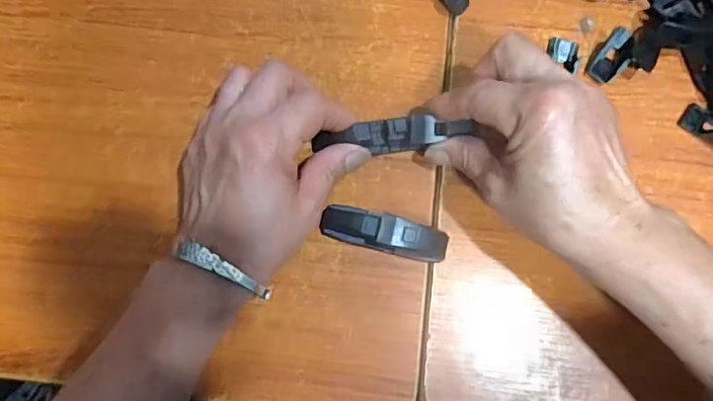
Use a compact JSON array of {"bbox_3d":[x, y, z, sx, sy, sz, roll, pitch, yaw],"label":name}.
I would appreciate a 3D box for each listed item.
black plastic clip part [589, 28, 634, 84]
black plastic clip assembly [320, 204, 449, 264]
[{"bbox_3d":[0.169,-0.096,0.366,0.018,0.008,0.042,34,79,6],"label":"black plastic clip part"},{"bbox_3d":[0.017,0.020,0.335,0.074,0.024,0.021,17,78,3],"label":"black plastic clip assembly"}]

